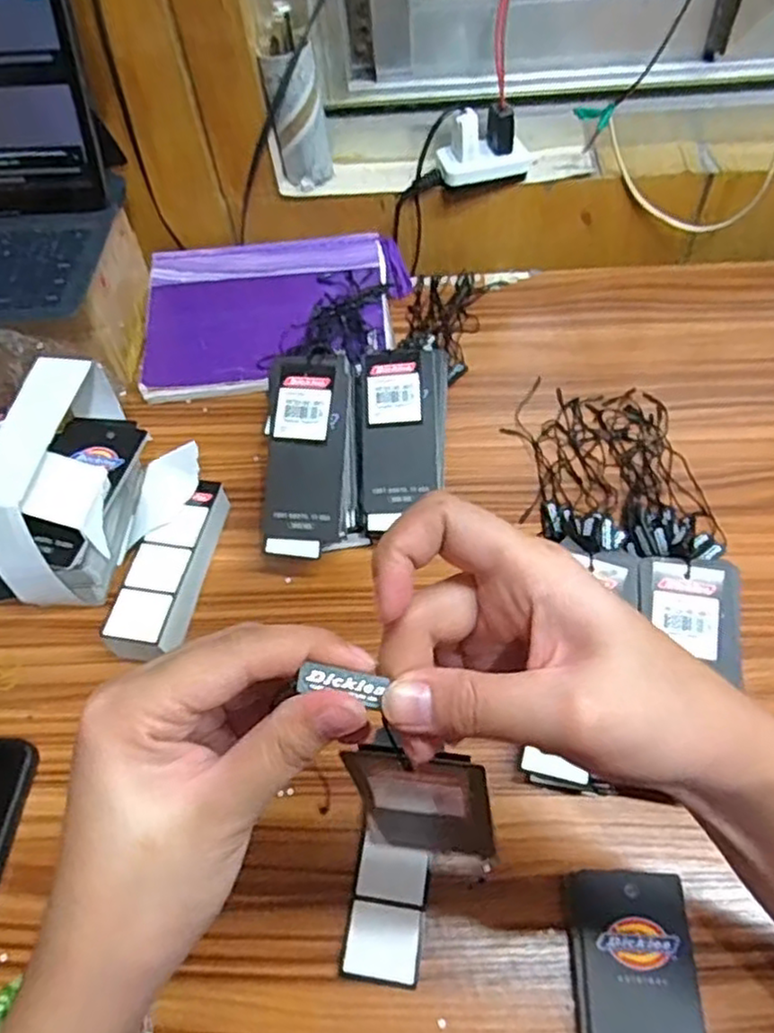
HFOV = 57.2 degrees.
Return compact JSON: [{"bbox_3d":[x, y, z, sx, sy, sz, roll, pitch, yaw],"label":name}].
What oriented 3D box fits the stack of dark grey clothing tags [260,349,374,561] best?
[{"bbox_3d":[-0.048,-0.042,0.461,0.060,0.021,0.133,-1,87,4],"label":"stack of dark grey clothing tags"}]

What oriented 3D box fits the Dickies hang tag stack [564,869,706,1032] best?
[{"bbox_3d":[0.114,0.223,0.322,0.054,0.013,0.108,0,55,4],"label":"Dickies hang tag stack"}]

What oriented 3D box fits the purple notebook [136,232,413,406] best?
[{"bbox_3d":[-0.094,-0.172,0.599,0.216,0.018,0.151,-5,67,2],"label":"purple notebook"}]

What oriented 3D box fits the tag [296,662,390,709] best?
[{"bbox_3d":[-0.013,0.048,0.203,0.025,0.004,0.009,10,55,-11],"label":"tag"}]

